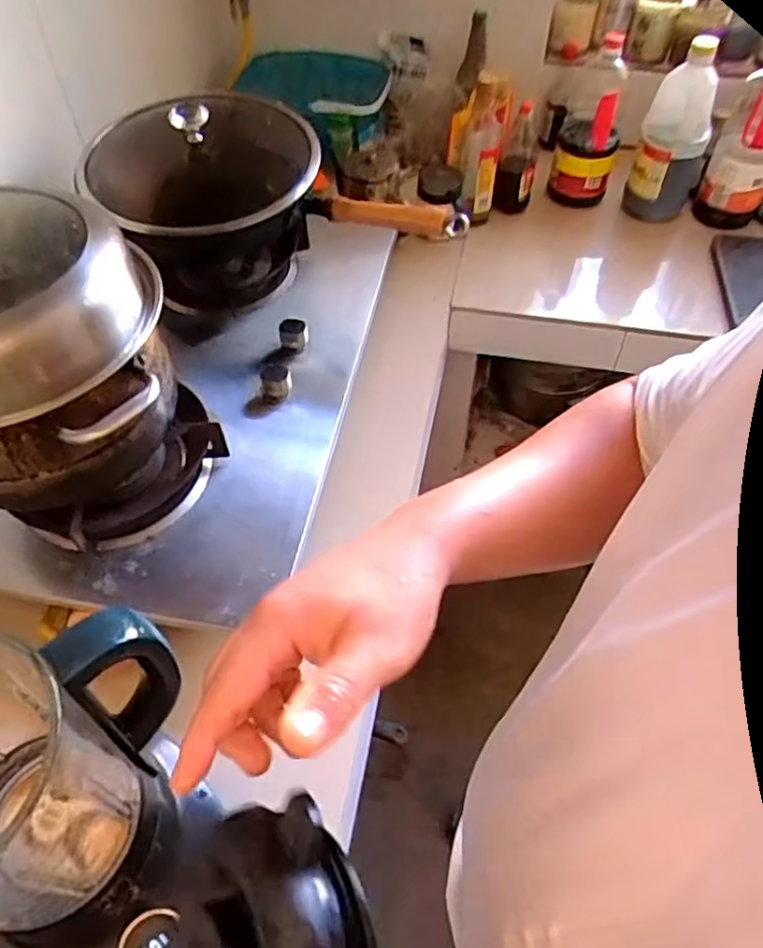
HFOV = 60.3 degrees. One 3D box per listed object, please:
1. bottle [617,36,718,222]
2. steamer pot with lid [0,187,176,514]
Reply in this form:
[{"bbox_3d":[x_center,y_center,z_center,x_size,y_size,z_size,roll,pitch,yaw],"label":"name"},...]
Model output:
[{"bbox_3d":[0.572,-0.652,1.305,0.136,0.299,0.163,19,55,14],"label":"bottle"},{"bbox_3d":[-0.327,-0.103,0.609,0.231,0.233,0.222,0,53,0],"label":"steamer pot with lid"}]

